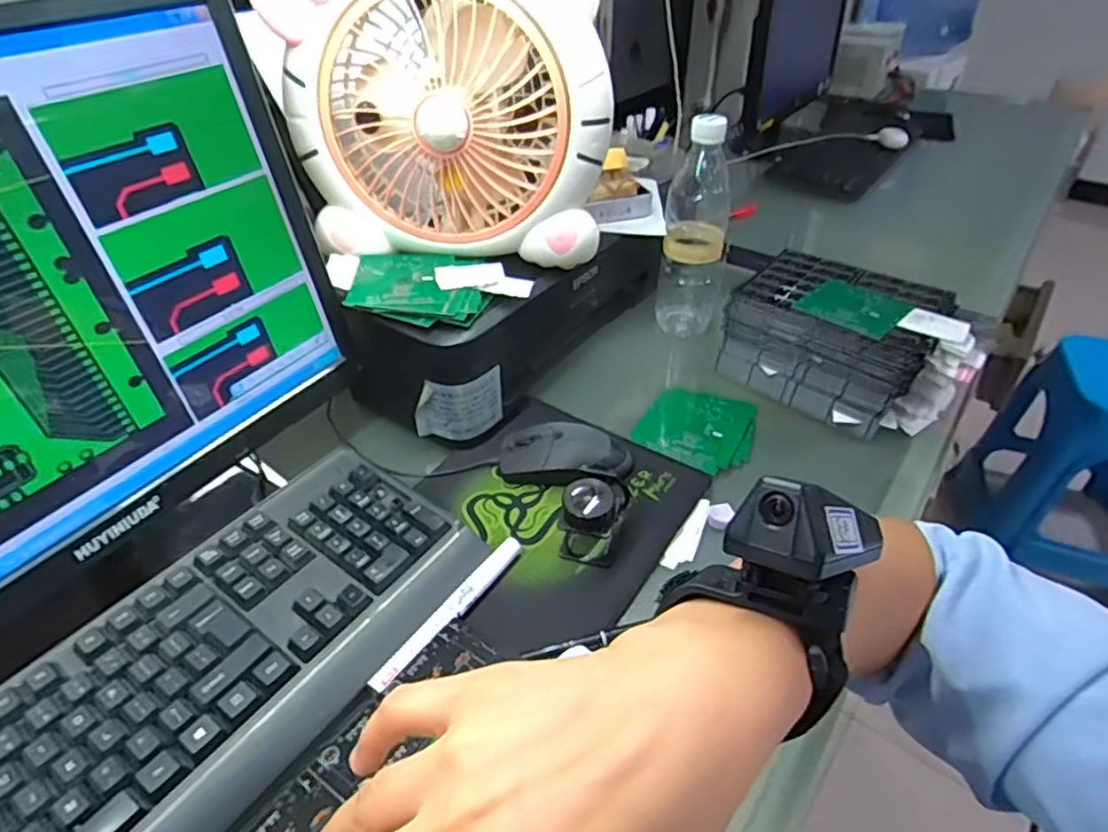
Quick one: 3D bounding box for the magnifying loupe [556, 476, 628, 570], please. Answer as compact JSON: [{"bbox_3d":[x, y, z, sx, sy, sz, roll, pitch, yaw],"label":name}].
[{"bbox_3d":[0.031,0.073,0.492,0.044,0.055,0.056,9,41,11],"label":"magnifying loupe"}]

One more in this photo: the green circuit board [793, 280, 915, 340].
[{"bbox_3d":[0.287,-0.106,0.613,0.082,0.010,0.098,32,49,33],"label":"green circuit board"}]

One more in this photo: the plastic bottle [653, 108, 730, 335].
[{"bbox_3d":[0.153,-0.195,0.695,0.067,0.231,0.058,8,40,10],"label":"plastic bottle"}]

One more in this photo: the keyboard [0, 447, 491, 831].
[{"bbox_3d":[-0.230,0.176,0.375,0.161,0.040,0.429,22,45,25],"label":"keyboard"}]

